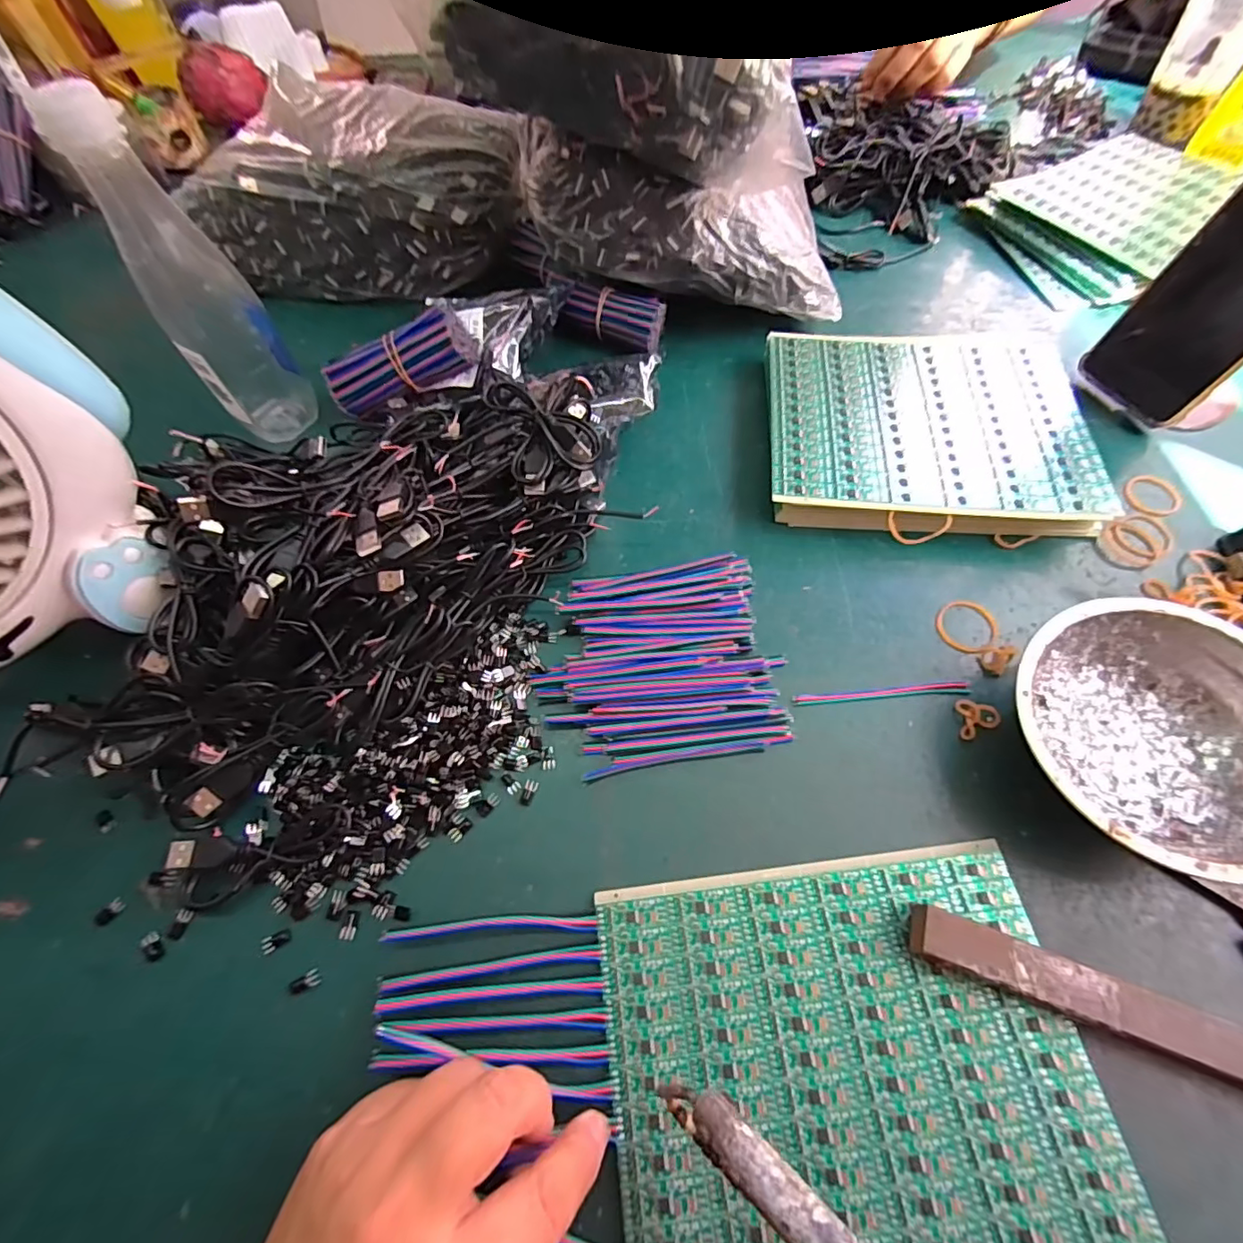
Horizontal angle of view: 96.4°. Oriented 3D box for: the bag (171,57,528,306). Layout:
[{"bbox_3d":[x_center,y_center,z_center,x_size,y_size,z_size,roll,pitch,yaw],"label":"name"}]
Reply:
[{"bbox_3d":[-0.226,-0.392,0.496,0.277,0.096,0.184,-5,61,-1],"label":"bag"}]

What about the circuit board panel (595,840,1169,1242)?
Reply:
[{"bbox_3d":[0.094,0.187,0.224,0.191,0.005,0.161,-7,61,-2],"label":"circuit board panel"}]

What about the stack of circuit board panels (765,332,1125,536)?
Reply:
[{"bbox_3d":[0.205,-0.132,0.384,0.203,0.029,0.176,4,61,3],"label":"stack of circuit board panels"}]

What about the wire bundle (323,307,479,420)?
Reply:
[{"bbox_3d":[-0.157,-0.182,0.398,0.100,0.038,0.029,-20,61,9],"label":"wire bundle"}]

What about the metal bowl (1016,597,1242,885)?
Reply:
[{"bbox_3d":[0.254,0.055,0.269,0.122,0.045,0.125,-1,61,1],"label":"metal bowl"}]

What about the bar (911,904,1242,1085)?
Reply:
[{"bbox_3d":[0.230,0.167,0.223,0.211,0.019,0.021,18,63,11],"label":"bar"}]

